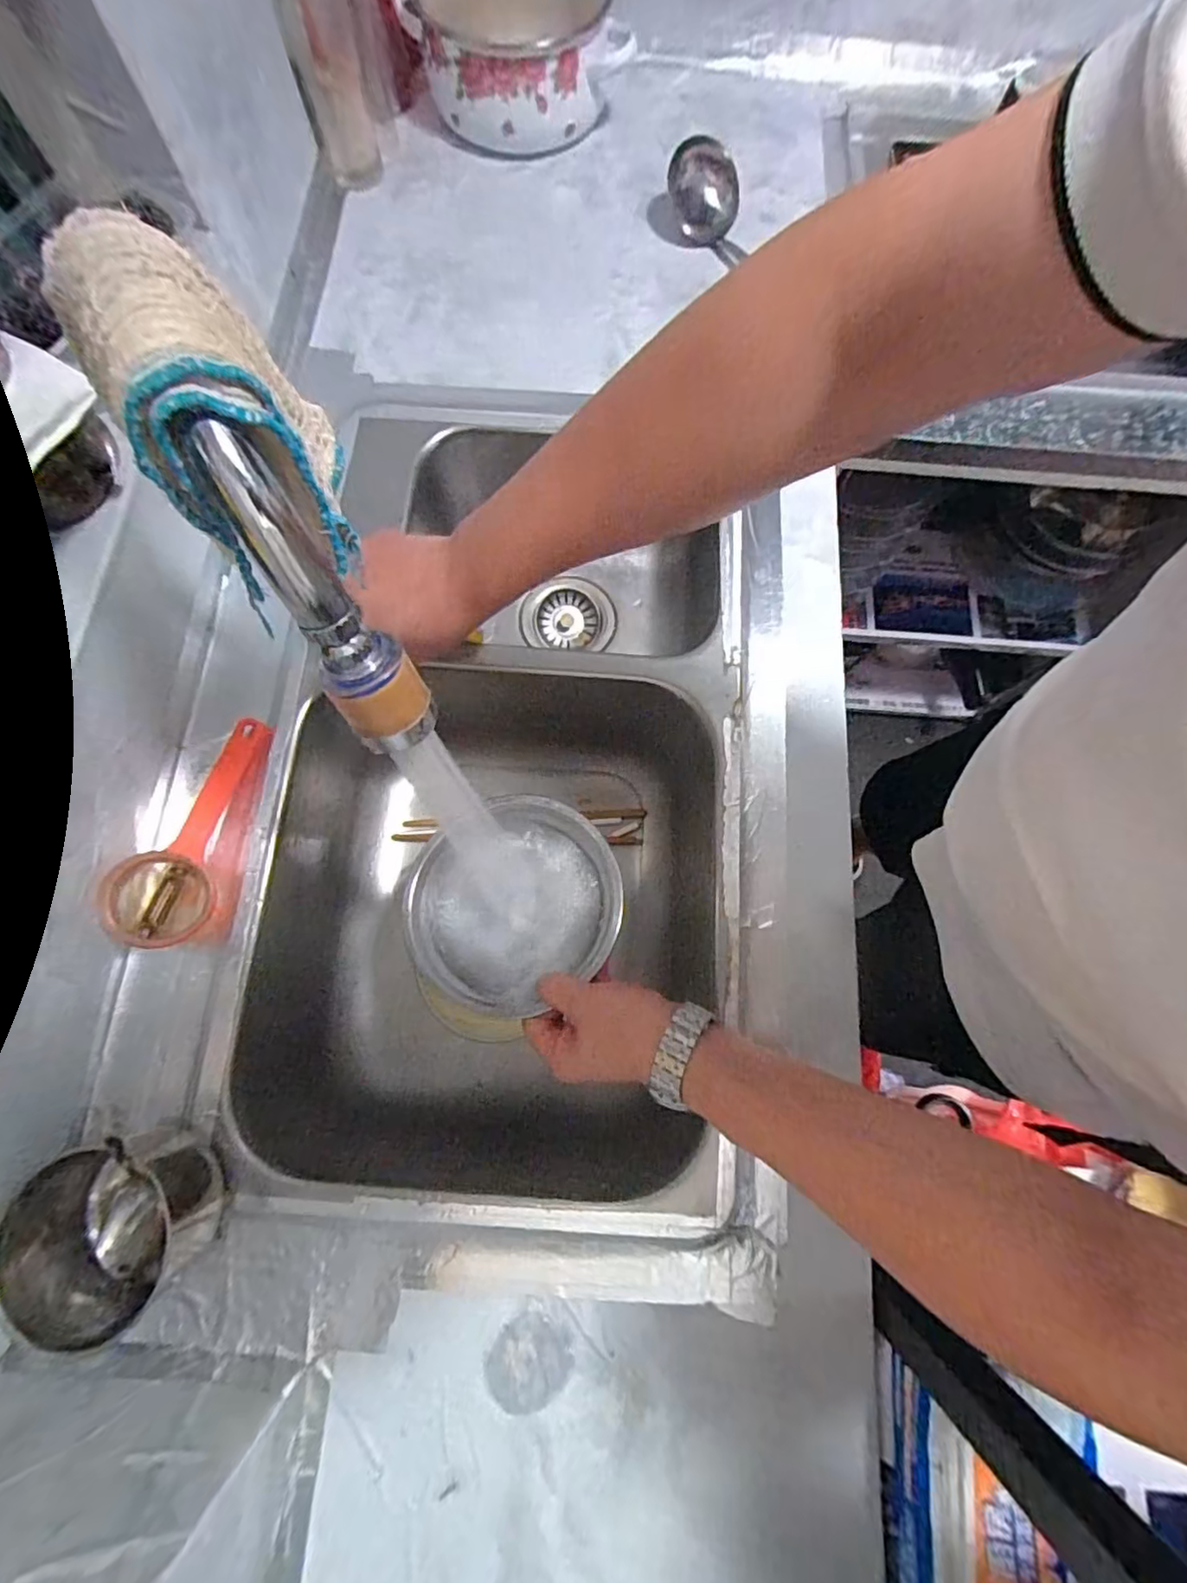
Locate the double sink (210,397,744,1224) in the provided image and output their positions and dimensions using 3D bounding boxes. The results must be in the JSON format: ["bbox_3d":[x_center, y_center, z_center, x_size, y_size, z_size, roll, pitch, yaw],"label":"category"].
[{"bbox_3d":[-0.078,-0.024,0.601,0.444,0.188,0.704,4,75,-1],"label":"double sink"}]

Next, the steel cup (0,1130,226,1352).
[{"bbox_3d":[-0.304,0.279,0.386,0.092,0.077,0.106,-23,77,-8],"label":"steel cup"}]

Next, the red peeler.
[{"bbox_3d":[-0.319,0.022,0.466,0.069,0.052,0.189,10,75,1],"label":"red peeler"}]

